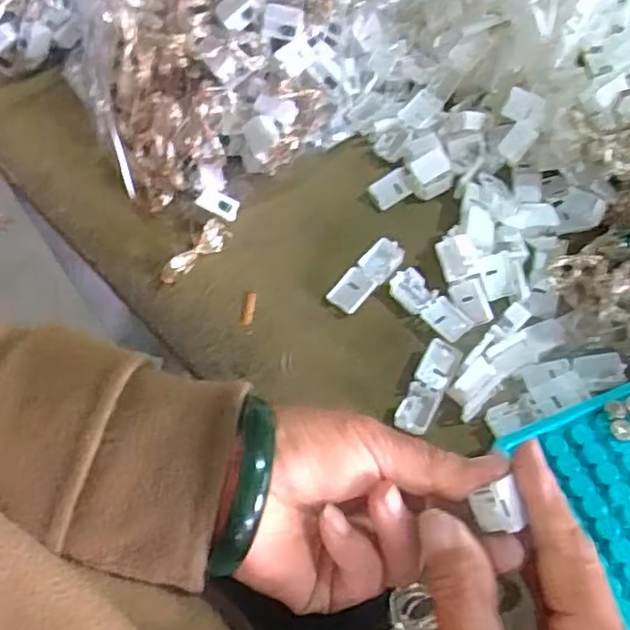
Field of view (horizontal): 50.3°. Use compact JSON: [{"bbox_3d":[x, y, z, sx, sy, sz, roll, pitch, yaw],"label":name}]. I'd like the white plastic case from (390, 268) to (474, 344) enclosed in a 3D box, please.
[{"bbox_3d":[0.070,-0.006,0.409,0.022,0.005,0.054,-37,65,-15],"label":"white plastic case"}]

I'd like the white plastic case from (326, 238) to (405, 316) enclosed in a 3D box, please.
[{"bbox_3d":[0.033,-0.024,0.421,0.021,0.013,0.055,40,71,22],"label":"white plastic case"}]

